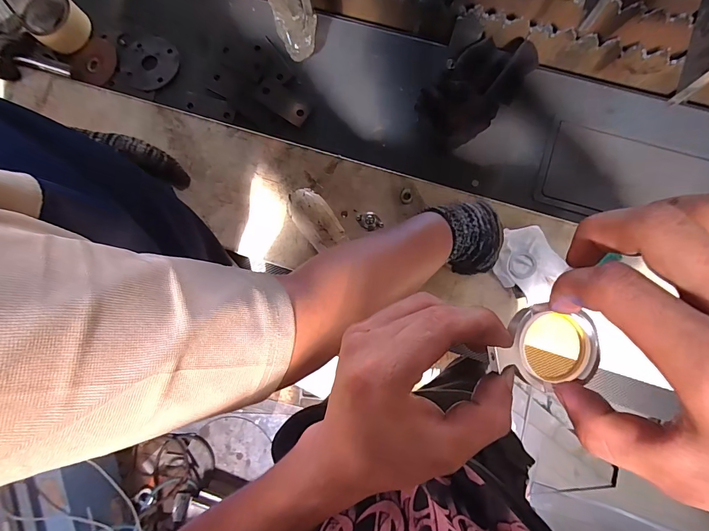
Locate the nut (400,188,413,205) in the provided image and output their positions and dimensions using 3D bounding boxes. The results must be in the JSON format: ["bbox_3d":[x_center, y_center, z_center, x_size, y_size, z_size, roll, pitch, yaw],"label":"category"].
[{"bbox_3d":[0.085,-0.113,0.608,0.021,0.009,0.023,0,79,1],"label":"nut"}]

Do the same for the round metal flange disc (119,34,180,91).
[{"bbox_3d":[-0.378,-0.373,0.686,0.105,0.007,0.105,0,79,1],"label":"round metal flange disc"}]

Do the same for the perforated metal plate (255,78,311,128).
[{"bbox_3d":[-0.126,-0.288,0.659,0.105,0.005,0.046,36,82,8],"label":"perforated metal plate"}]

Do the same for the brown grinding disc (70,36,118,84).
[{"bbox_3d":[-0.484,-0.382,0.697,0.081,0.013,0.101,-15,79,-2],"label":"brown grinding disc"}]

